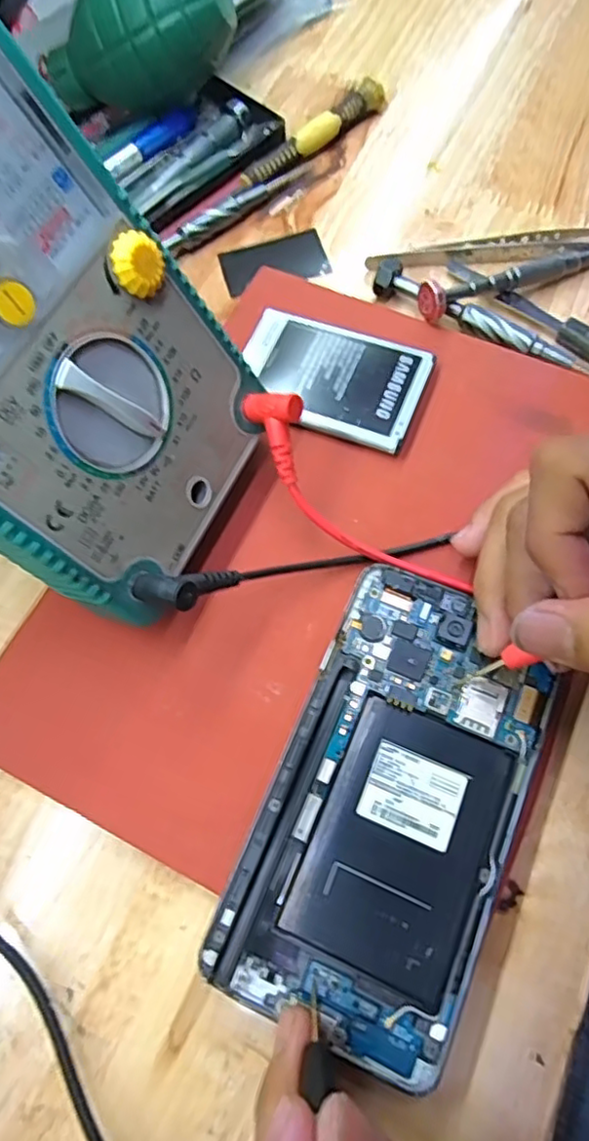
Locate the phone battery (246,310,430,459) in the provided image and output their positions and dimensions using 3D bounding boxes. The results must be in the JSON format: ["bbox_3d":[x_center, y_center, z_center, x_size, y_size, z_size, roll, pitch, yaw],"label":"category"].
[{"bbox_3d":[0.015,-0.083,0.277,0.080,0.008,0.050,22,71,10],"label":"phone battery"}]

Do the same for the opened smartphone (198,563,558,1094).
[{"bbox_3d":[0.033,0.074,0.212,0.076,0.005,0.145,22,71,10],"label":"opened smartphone"}]

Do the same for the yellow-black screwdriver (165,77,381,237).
[{"bbox_3d":[-0.010,-0.212,0.332,0.148,0.015,0.012,-40,72,-13],"label":"yellow-black screwdriver"}]

